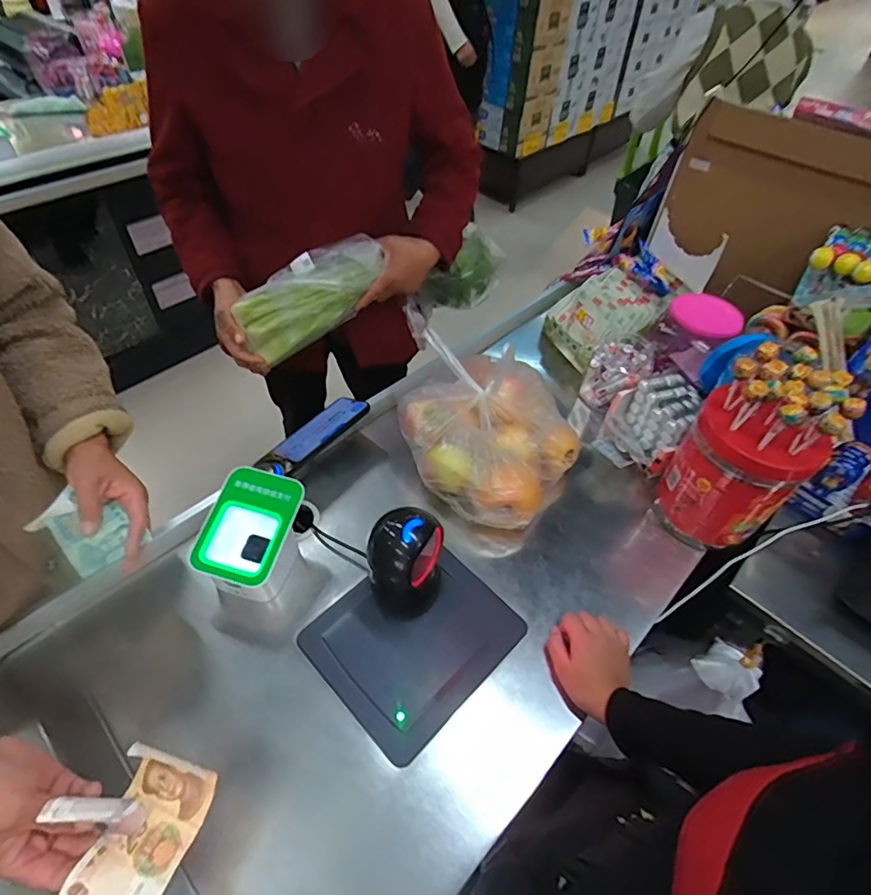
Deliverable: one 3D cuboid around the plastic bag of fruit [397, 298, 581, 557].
[{"bbox_3d":[0.091,-0.034,0.776,0.252,0.177,0.254,35,56,22],"label":"plastic bag of fruit"}]

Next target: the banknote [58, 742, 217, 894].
[{"bbox_3d":[-0.225,0.294,0.387,0.069,0.040,0.104,16,51,9],"label":"banknote"}]

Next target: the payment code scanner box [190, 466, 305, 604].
[{"bbox_3d":[-0.240,0.117,0.665,0.108,0.110,0.135,13,51,7],"label":"payment code scanner box"}]

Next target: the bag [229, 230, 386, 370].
[{"bbox_3d":[-0.217,-0.268,0.901,0.278,0.150,0.085,-38,60,-5],"label":"bag"}]

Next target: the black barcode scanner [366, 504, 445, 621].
[{"bbox_3d":[-0.034,0.142,0.628,0.089,0.151,0.088,6,51,1],"label":"black barcode scanner"}]

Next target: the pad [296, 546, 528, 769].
[{"bbox_3d":[-0.026,0.236,0.649,0.229,0.007,0.195,-36,62,-29],"label":"pad"}]

